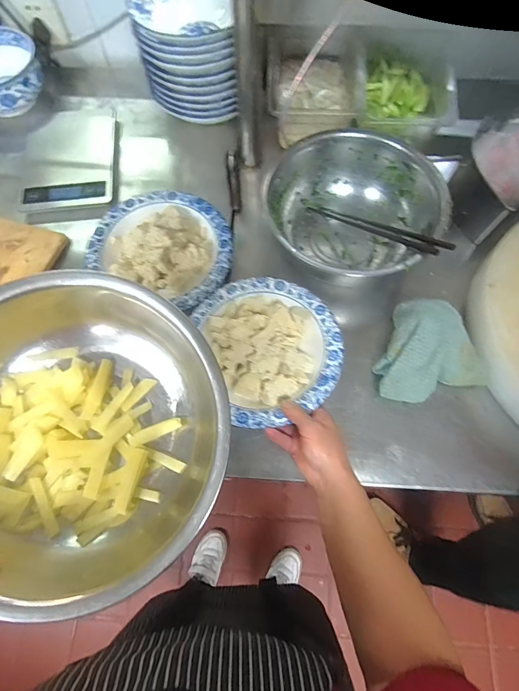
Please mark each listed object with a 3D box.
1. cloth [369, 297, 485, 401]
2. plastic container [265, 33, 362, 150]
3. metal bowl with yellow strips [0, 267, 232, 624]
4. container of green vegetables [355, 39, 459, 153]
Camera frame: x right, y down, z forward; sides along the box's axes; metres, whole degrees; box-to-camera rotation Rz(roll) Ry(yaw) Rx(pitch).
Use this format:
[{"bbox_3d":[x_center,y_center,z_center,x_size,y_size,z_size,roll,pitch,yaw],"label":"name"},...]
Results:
[{"bbox_3d":[0.240,0.017,0.496,0.134,0.054,0.137,22,73,8],"label":"cloth"},{"bbox_3d":[0.095,-0.466,0.664,0.160,0.080,0.208,0,71,0],"label":"plastic container"},{"bbox_3d":[-0.177,0.077,0.348,0.292,0.096,0.268,0,71,0],"label":"metal bowl with yellow strips"},{"bbox_3d":[0.250,-0.460,0.673,0.160,0.087,0.223,6,71,2],"label":"container of green vegetables"}]

